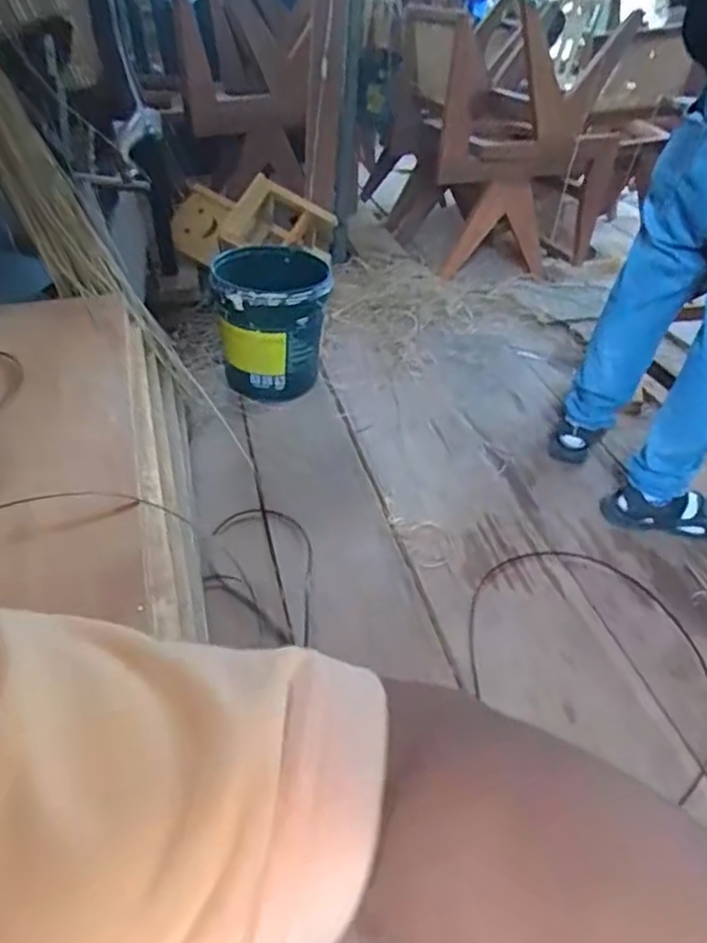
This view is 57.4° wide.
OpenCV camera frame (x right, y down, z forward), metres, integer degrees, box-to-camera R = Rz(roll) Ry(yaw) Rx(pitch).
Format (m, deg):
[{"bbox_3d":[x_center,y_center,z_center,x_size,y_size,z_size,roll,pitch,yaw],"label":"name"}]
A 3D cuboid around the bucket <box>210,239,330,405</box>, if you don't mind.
[{"bbox_3d":[-0.217,-0.388,1.716,0.291,0.311,0.262,-2,39,-9],"label":"bucket"}]

